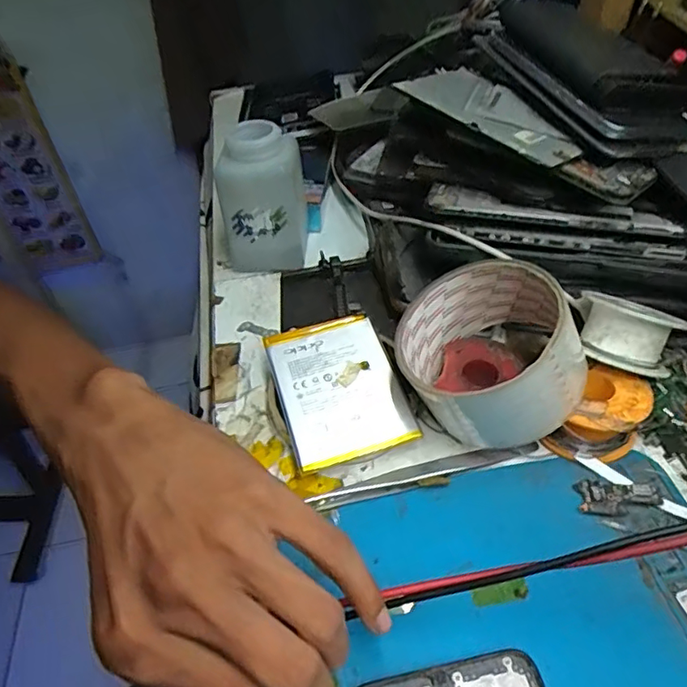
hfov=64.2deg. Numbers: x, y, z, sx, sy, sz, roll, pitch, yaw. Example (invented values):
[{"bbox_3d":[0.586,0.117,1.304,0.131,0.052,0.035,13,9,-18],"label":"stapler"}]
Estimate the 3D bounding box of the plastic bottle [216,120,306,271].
[{"bbox_3d":[-0.056,-0.098,0.380,0.057,0.092,0.050,-6,45,-4],"label":"plastic bottle"}]

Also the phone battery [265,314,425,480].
[{"bbox_3d":[-0.003,0.022,0.294,0.062,0.005,0.086,-15,53,-9],"label":"phone battery"}]

